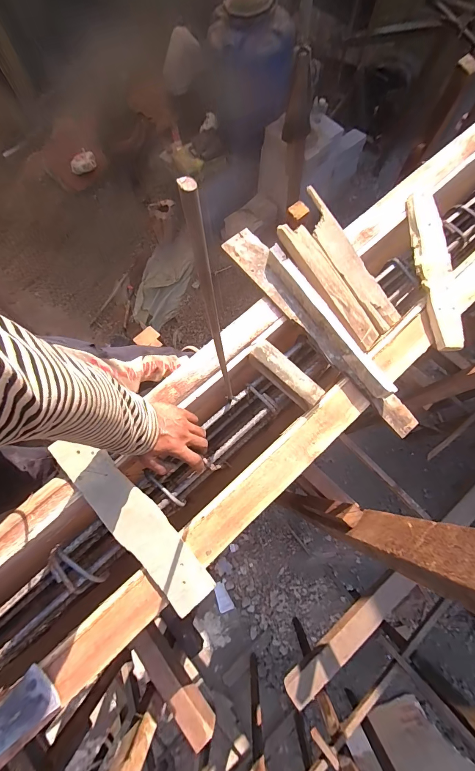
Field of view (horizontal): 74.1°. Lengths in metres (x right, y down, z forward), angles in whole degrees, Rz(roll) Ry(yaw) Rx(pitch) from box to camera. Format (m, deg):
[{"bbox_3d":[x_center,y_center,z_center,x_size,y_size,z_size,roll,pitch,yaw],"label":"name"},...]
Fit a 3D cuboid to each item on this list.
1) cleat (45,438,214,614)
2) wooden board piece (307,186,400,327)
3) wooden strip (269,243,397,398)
[{"bbox_3d":[-0.174,0.212,0.507,0.074,0.019,0.331,-43,78,-10],"label":"cleat"},{"bbox_3d":[0.219,-0.246,0.624,0.059,0.014,0.304,-35,92,-9],"label":"wooden board piece"},{"bbox_3d":[0.163,-0.120,0.574,0.029,0.036,0.335,-33,76,-8],"label":"wooden strip"}]

